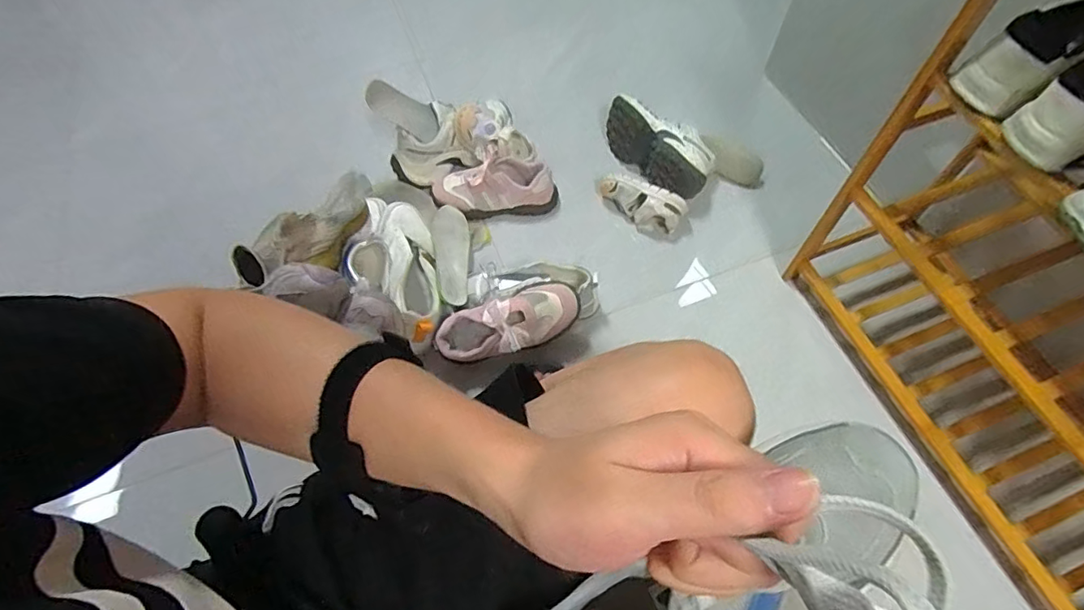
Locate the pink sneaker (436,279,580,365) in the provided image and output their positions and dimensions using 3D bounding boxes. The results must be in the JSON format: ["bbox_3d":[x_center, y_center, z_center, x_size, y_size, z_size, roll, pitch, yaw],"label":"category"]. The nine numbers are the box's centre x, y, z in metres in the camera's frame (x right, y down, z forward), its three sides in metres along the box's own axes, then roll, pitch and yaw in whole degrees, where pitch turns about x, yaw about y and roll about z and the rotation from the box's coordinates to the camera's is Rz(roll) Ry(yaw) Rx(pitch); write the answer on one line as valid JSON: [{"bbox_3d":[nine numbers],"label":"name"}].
[{"bbox_3d":[-0.050,0.027,0.861,0.234,0.088,0.095,-20,63,-10],"label":"pink sneaker"}]

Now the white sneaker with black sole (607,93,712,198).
[{"bbox_3d":[0.234,-0.317,1.064,0.120,0.106,0.239,-29,64,-14],"label":"white sneaker with black sole"}]

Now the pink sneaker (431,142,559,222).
[{"bbox_3d":[-0.091,-0.229,1.047,0.237,0.115,0.093,-10,61,-4],"label":"pink sneaker"}]

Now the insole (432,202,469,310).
[{"bbox_3d":[-0.161,-0.095,0.957,0.065,0.011,0.217,13,52,-26],"label":"insole"}]

